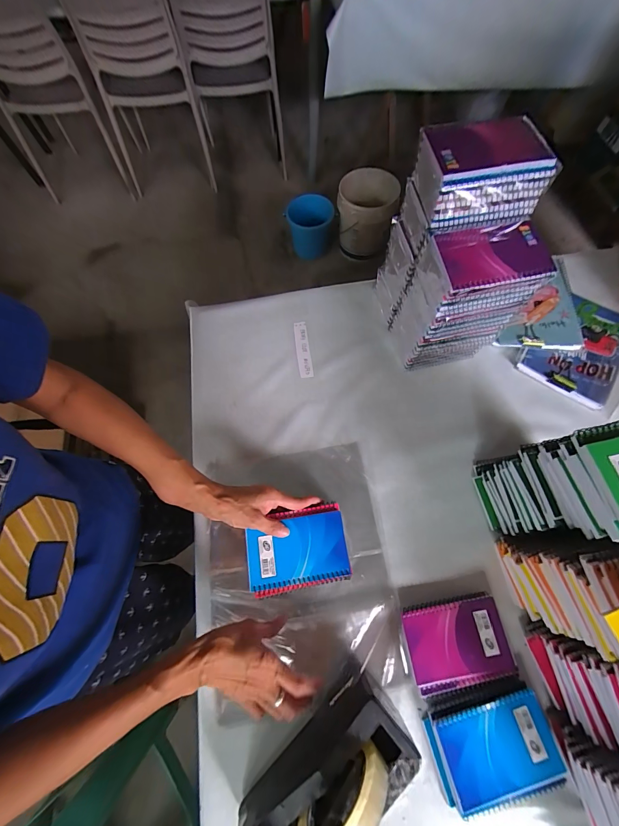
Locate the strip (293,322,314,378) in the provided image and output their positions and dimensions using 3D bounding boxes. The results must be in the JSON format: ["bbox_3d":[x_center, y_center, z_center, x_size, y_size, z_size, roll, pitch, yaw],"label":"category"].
[{"bbox_3d":[-0.012,-0.120,0.593,0.025,0.007,0.117,-8,68,1],"label":"strip"}]

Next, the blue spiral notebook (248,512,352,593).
[{"bbox_3d":[-0.016,0.183,0.418,0.129,0.006,0.081,-8,69,-3],"label":"blue spiral notebook"}]

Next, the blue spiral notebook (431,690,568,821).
[{"bbox_3d":[0.226,0.403,0.374,0.134,0.013,0.092,-12,70,-6],"label":"blue spiral notebook"}]

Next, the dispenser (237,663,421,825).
[{"bbox_3d":[0.019,0.394,0.330,0.200,0.126,0.079,-40,74,-14],"label":"dispenser"}]

